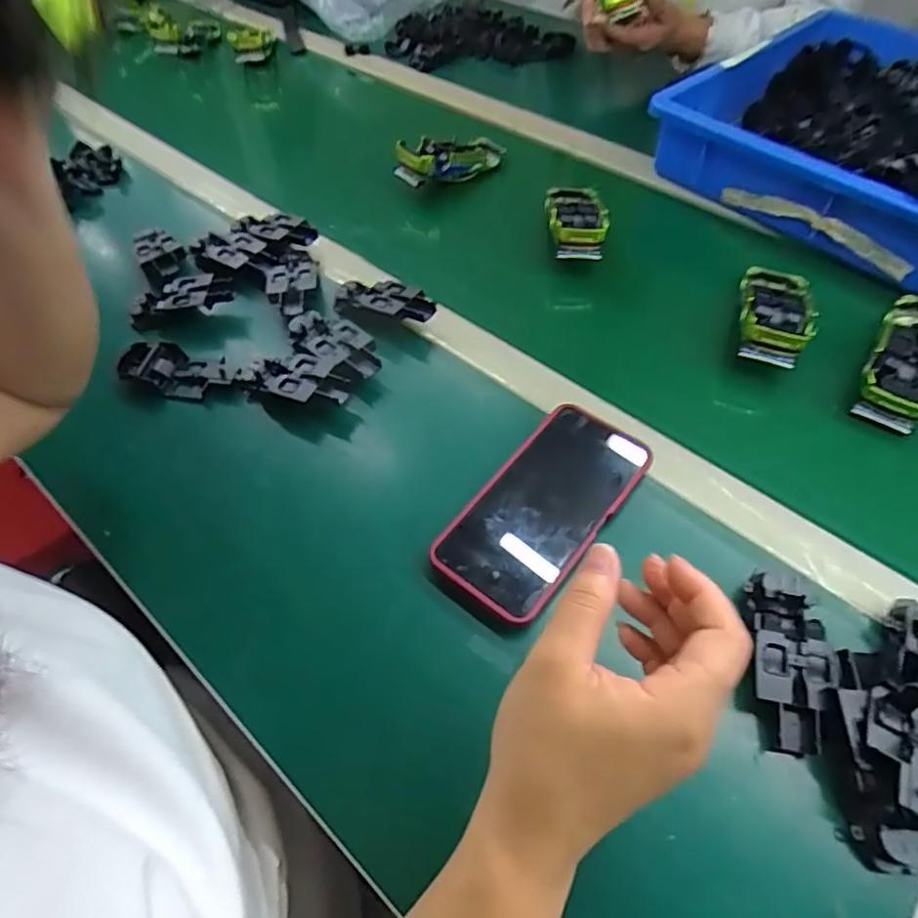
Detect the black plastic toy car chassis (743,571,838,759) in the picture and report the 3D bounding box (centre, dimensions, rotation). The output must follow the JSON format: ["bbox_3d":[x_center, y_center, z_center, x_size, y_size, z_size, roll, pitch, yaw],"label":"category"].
[{"bbox_3d":[0.189,0.117,0.336,0.042,0.028,0.095,9,56,10],"label":"black plastic toy car chassis"}]

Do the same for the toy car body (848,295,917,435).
[{"bbox_3d":[0.358,-0.077,0.462,0.055,0.030,0.127,28,61,21],"label":"toy car body"}]

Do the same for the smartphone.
[{"bbox_3d":[0.059,0.031,0.402,0.082,0.012,0.166,32,63,26],"label":"smartphone"}]

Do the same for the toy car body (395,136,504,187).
[{"bbox_3d":[-0.008,-0.338,0.658,0.137,0.037,0.066,-28,57,-31],"label":"toy car body"}]

